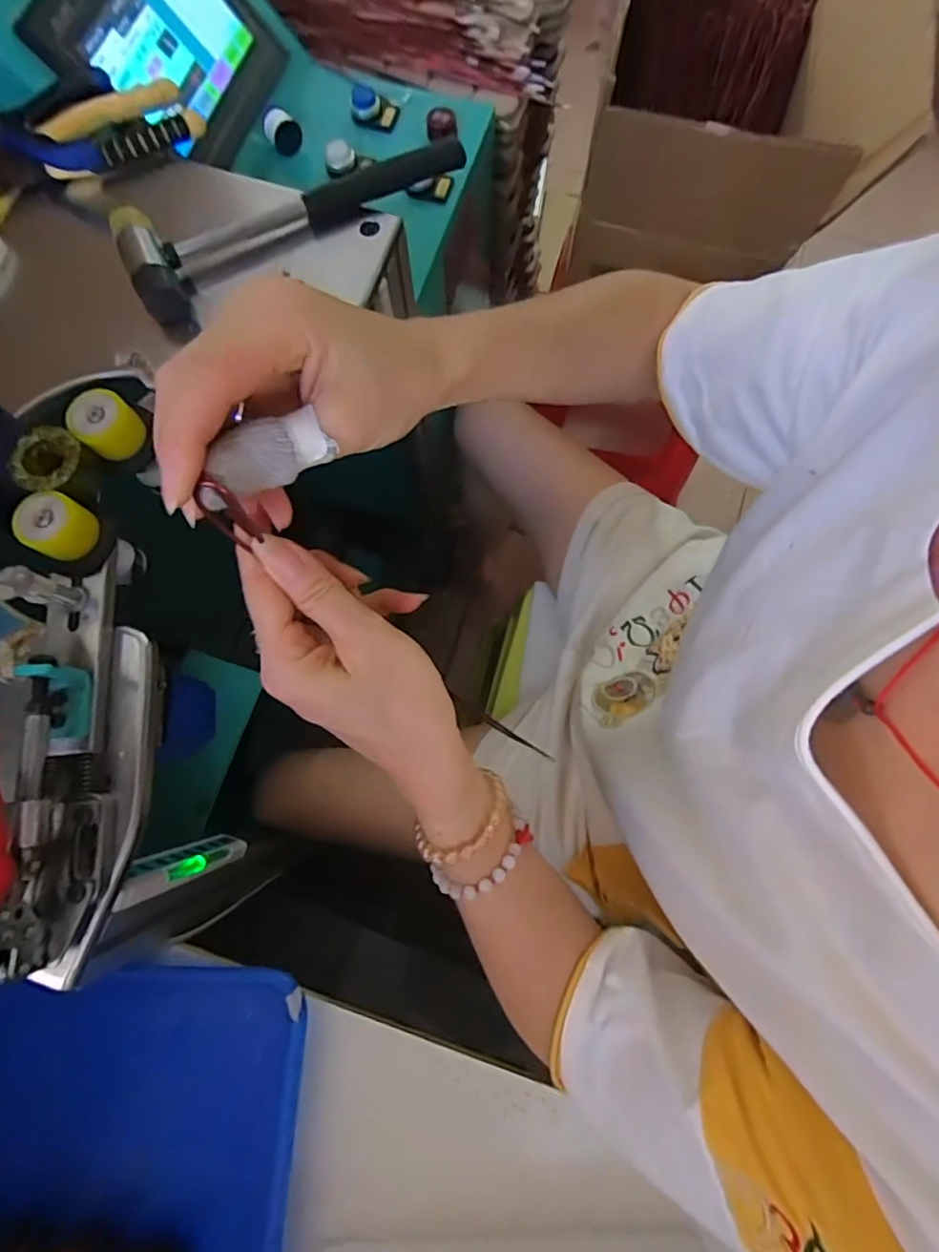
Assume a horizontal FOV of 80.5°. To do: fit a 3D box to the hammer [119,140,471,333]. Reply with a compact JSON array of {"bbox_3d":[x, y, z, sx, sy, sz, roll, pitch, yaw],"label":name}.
[{"bbox_3d":[-0.127,-0.317,0.412,0.269,0.035,0.074,-32,79,-7],"label":"hammer"}]

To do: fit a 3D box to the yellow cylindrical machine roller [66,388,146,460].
[{"bbox_3d":[-0.223,-0.124,0.341,0.034,0.027,0.029,-43,80,-9],"label":"yellow cylindrical machine roller"}]

